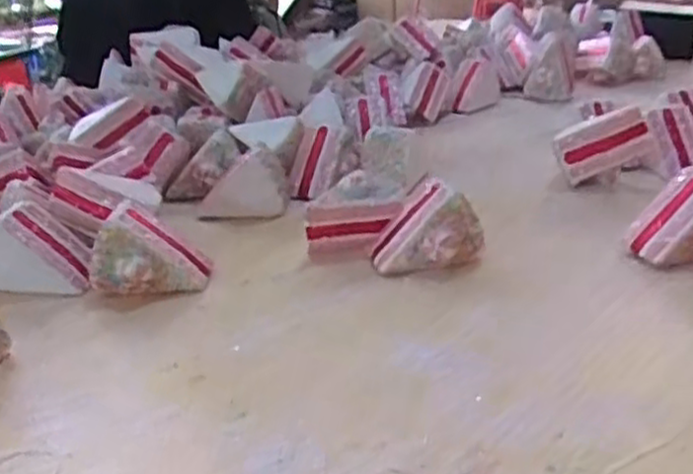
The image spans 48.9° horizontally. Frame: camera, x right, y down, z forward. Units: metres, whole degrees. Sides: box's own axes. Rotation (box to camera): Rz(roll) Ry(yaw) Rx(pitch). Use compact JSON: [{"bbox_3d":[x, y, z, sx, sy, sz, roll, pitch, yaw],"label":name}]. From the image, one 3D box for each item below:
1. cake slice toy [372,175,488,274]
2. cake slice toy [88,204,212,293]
[{"bbox_3d":[0.066,-0.010,0.621,0.085,0.066,0.054,-1,23,3],"label":"cake slice toy"},{"bbox_3d":[-0.155,0.012,0.597,0.085,0.060,0.053,0,23,5],"label":"cake slice toy"}]

